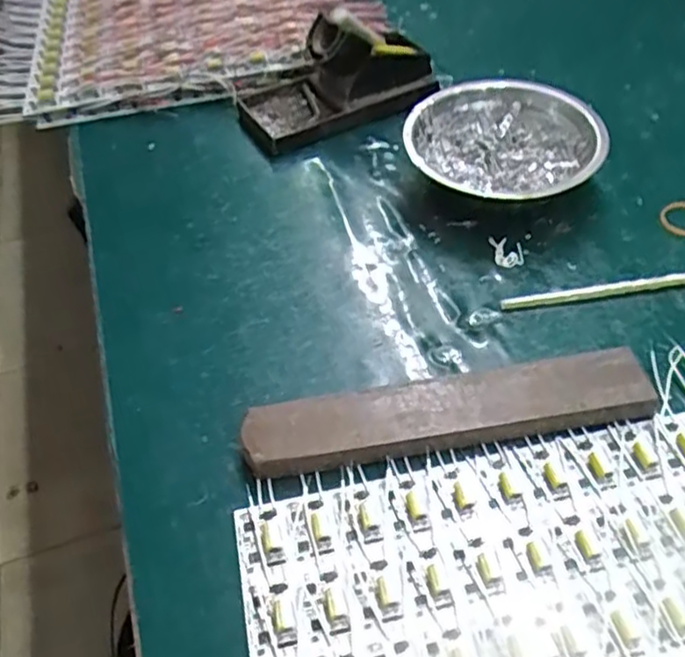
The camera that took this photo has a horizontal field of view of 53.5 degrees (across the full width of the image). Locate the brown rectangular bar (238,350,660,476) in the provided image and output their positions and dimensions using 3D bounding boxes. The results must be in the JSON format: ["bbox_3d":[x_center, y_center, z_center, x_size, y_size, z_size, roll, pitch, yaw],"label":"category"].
[{"bbox_3d":[0.052,0.042,0.337,0.197,0.020,0.034,-8,50,-3],"label":"brown rectangular bar"}]

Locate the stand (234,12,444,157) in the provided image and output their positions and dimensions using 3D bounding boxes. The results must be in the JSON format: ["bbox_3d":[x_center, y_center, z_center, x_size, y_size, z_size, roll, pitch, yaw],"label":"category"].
[{"bbox_3d":[-0.007,-0.192,0.502,0.148,0.071,0.078,-20,51,-13],"label":"stand"}]

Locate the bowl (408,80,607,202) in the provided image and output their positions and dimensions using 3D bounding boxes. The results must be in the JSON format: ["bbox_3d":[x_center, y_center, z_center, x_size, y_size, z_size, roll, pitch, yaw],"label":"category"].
[{"bbox_3d":[0.108,-0.116,0.450,0.117,0.040,0.118,-2,50,2],"label":"bowl"}]

